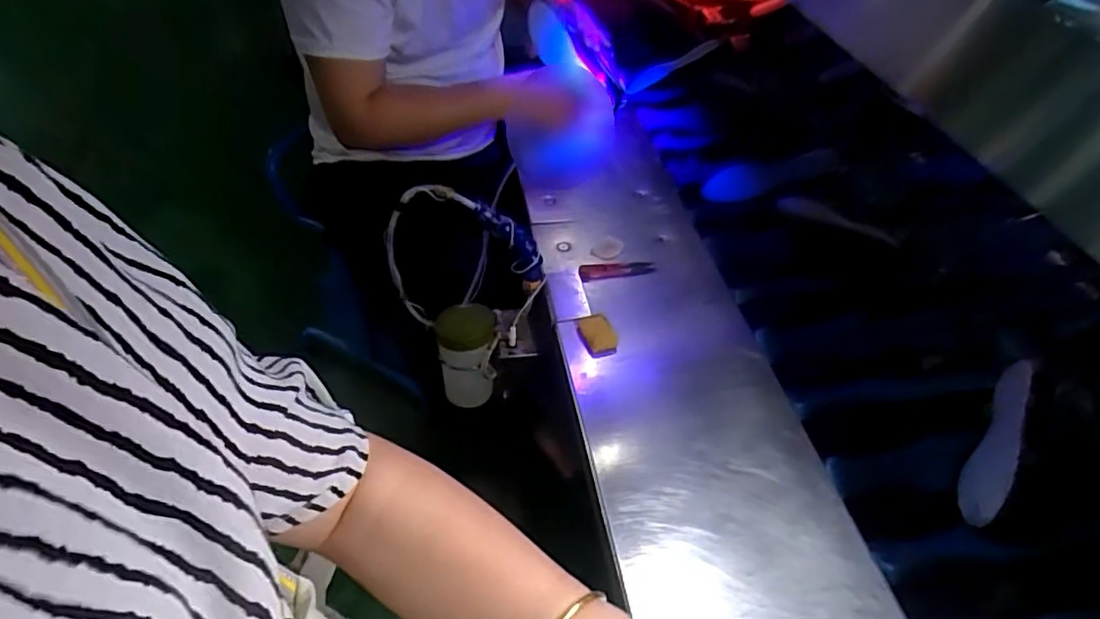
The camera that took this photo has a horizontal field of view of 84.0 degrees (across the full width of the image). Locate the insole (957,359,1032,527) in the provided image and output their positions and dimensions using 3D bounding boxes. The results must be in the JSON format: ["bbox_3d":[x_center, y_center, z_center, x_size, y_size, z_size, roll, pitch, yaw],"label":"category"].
[{"bbox_3d":[0.494,0.137,0.669,0.027,0.068,0.206,27,64,20],"label":"insole"}]

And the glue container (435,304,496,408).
[{"bbox_3d":[-0.111,0.063,0.810,0.071,0.122,0.072,3,44,-4],"label":"glue container"}]

